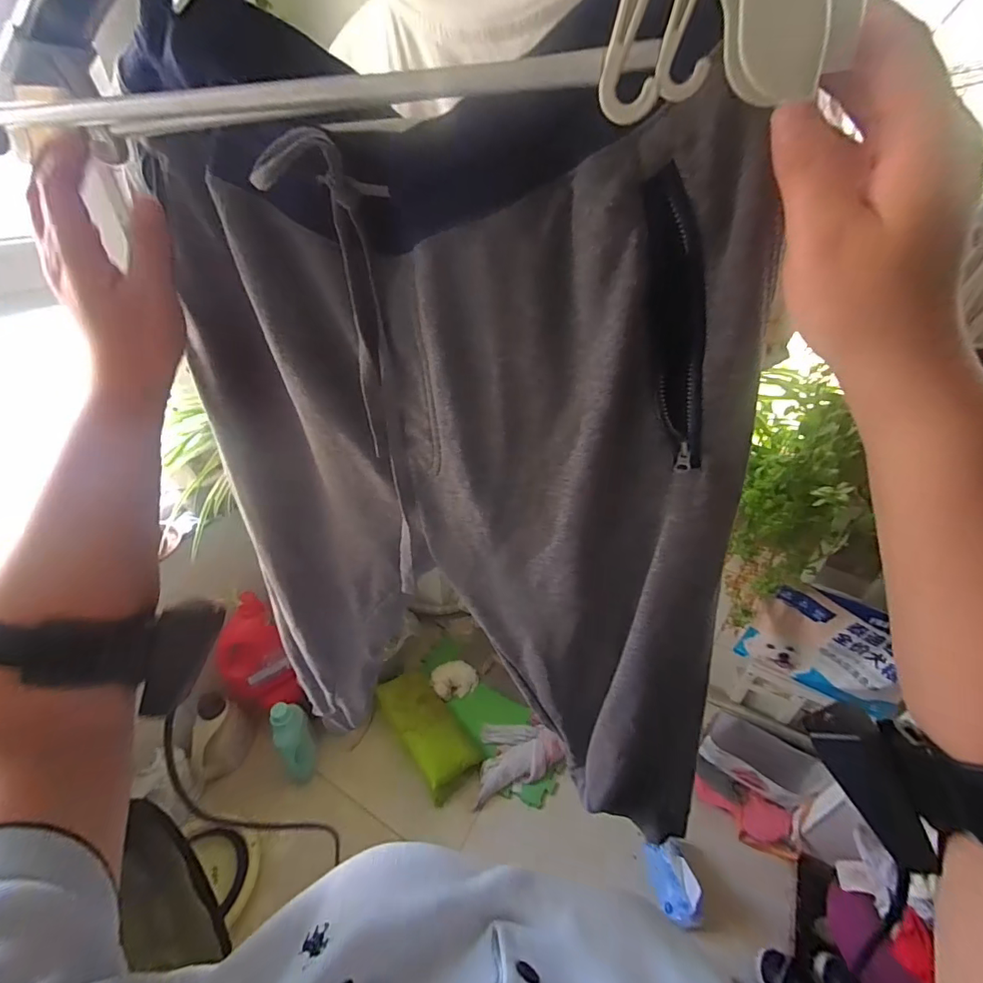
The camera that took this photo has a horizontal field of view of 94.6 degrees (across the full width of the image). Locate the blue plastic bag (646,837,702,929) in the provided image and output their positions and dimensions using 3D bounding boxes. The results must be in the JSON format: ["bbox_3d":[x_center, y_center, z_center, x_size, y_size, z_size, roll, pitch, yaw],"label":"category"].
[{"bbox_3d":[0.480,1.027,1.194,0.086,0.112,0.164,-2,37,-2],"label":"blue plastic bag"}]

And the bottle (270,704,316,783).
[{"bbox_3d":[-0.579,0.736,1.343,0.089,0.282,0.090,-20,17,-24],"label":"bottle"}]

